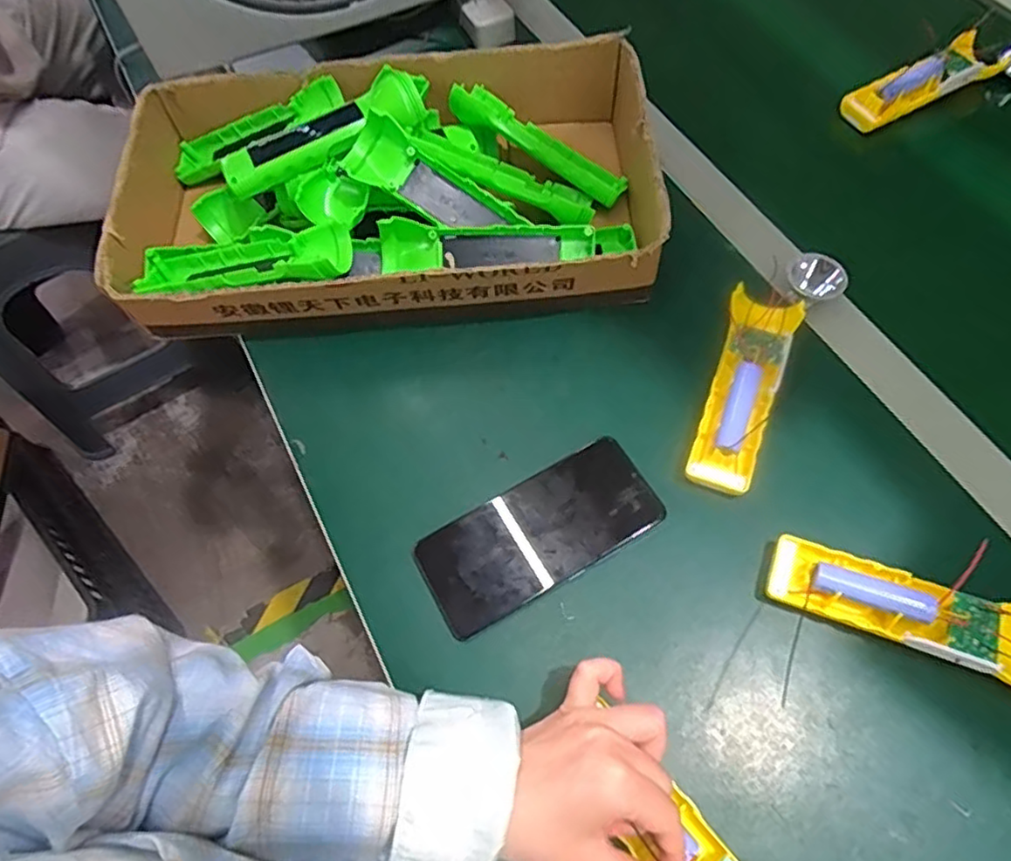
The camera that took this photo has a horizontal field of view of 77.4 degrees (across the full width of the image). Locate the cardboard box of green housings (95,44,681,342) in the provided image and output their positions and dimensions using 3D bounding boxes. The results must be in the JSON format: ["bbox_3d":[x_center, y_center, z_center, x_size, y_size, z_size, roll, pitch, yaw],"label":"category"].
[{"bbox_3d":[-0.097,-0.199,0.527,0.423,0.096,0.240,-3,62,2],"label":"cardboard box of green housings"}]

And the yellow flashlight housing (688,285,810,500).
[{"bbox_3d":[0.173,-0.032,0.457,0.051,0.033,0.161,18,65,12],"label":"yellow flashlight housing"}]

